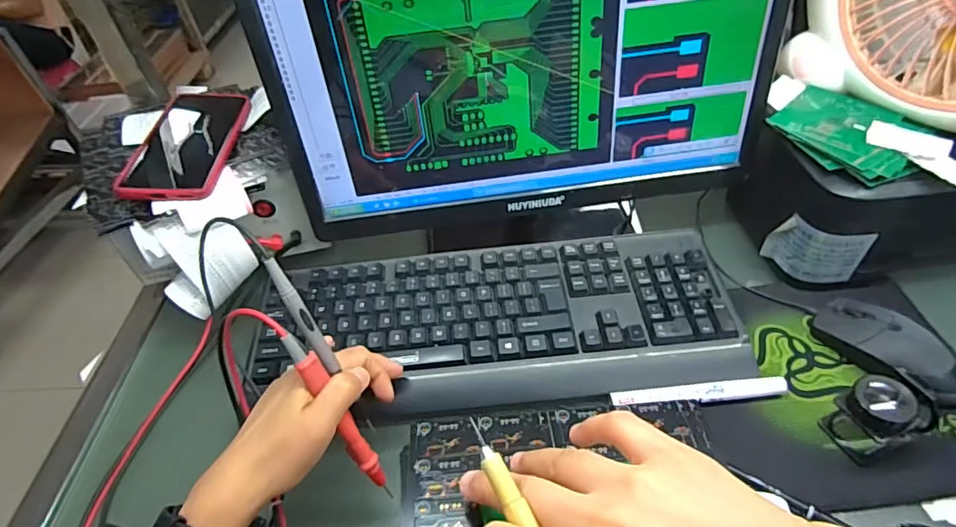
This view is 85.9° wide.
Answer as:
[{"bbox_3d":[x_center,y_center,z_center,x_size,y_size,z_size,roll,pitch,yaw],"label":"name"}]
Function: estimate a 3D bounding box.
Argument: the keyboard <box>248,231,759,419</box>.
[{"bbox_3d":[0.016,0.054,0.471,0.429,0.040,0.161,-7,46,-2],"label":"keyboard"}]

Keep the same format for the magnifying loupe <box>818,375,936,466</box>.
[{"bbox_3d":[0.301,0.112,0.381,0.056,0.055,0.044,-21,48,-15],"label":"magnifying loupe"}]

